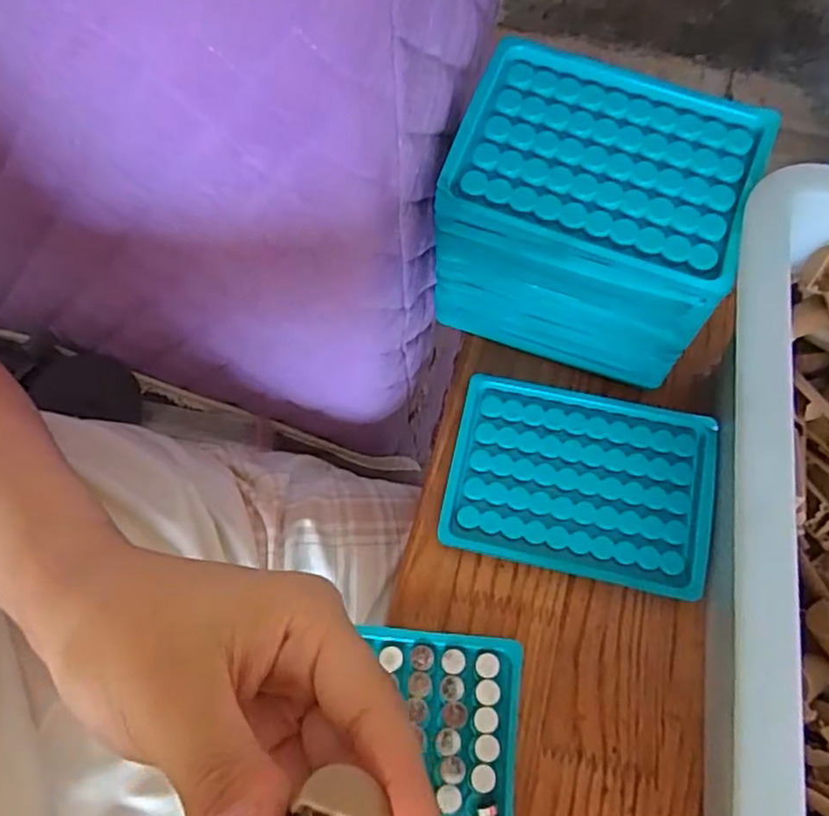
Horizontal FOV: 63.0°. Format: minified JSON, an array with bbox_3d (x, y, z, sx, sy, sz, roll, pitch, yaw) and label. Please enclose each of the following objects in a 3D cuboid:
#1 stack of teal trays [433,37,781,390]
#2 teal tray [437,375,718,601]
[{"bbox_3d":[0.086,-0.092,0.344,0.128,0.111,0.091,20,70,9],"label":"stack of teal trays"},{"bbox_3d":[0.086,0.039,0.355,0.132,0.013,0.095,11,69,6],"label":"teal tray"}]

